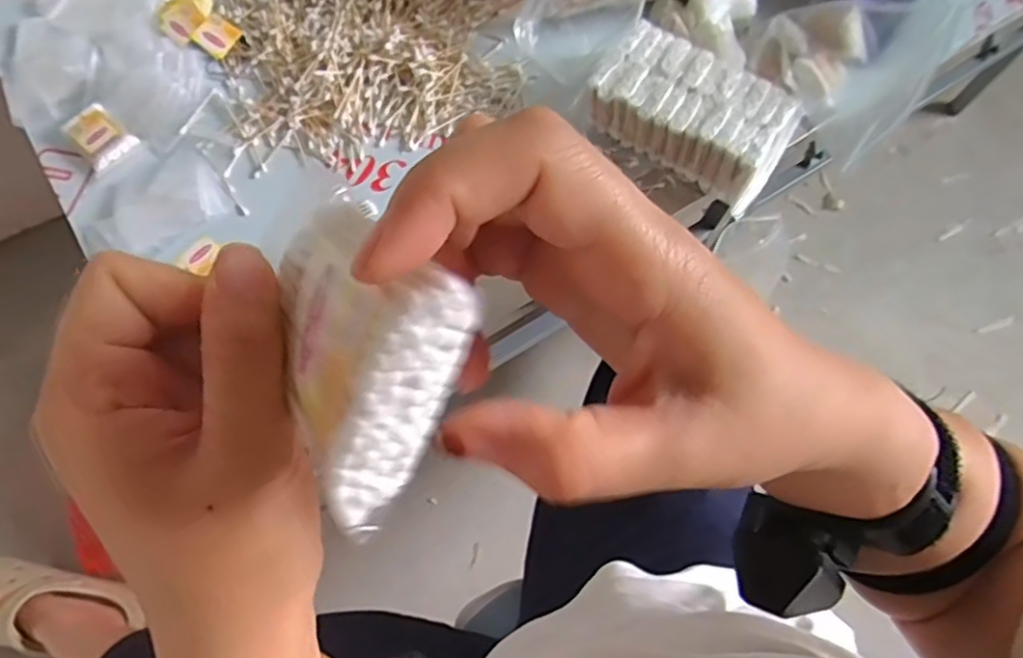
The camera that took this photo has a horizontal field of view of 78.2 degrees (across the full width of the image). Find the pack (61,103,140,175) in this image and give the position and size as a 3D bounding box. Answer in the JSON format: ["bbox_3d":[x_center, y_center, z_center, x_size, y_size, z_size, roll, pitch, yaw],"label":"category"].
[{"bbox_3d":[-0.472,-0.219,0.722,0.078,0.016,0.056,39,73,13],"label":"pack"}]

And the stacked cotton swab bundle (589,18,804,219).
[{"bbox_3d":[0.208,-0.246,0.712,0.211,0.066,0.132,36,72,12],"label":"stacked cotton swab bundle"}]

